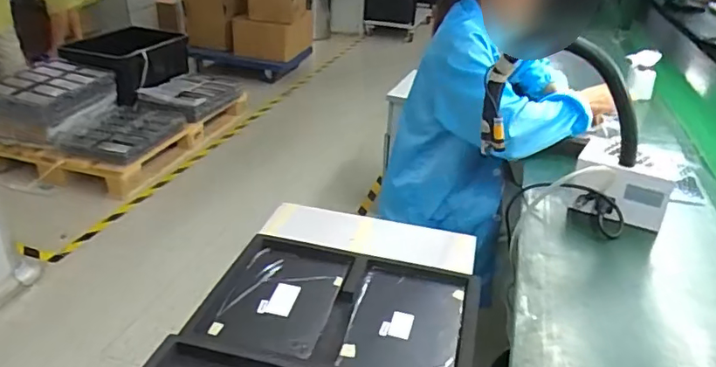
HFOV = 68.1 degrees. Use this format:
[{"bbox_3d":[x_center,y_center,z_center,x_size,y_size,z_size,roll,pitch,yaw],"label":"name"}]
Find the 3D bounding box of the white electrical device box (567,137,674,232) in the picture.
[{"bbox_3d":[0.479,0.005,0.975,0.161,0.115,0.130,13,31,17],"label":"white electrical device box"}]

